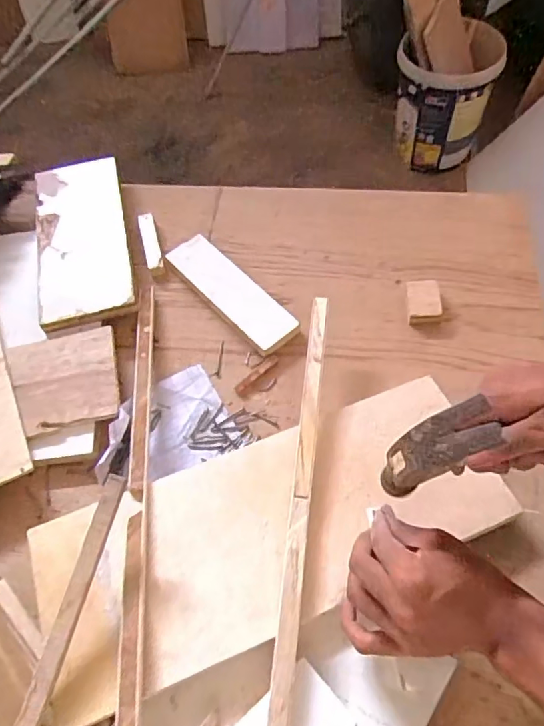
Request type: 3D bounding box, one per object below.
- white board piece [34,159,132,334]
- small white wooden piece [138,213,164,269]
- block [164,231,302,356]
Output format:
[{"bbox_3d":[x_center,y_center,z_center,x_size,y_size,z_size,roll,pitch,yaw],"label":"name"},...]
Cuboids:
[{"bbox_3d":[-0.258,-0.172,0.725,0.119,0.020,0.272,-14,60,-4],"label":"white board piece"},{"bbox_3d":[-0.169,-0.171,0.742,0.023,0.011,0.099,-16,60,-5],"label":"small white wooden piece"},{"bbox_3d":[-0.051,-0.089,0.689,0.062,0.026,0.207,-38,64,-17],"label":"block"}]

